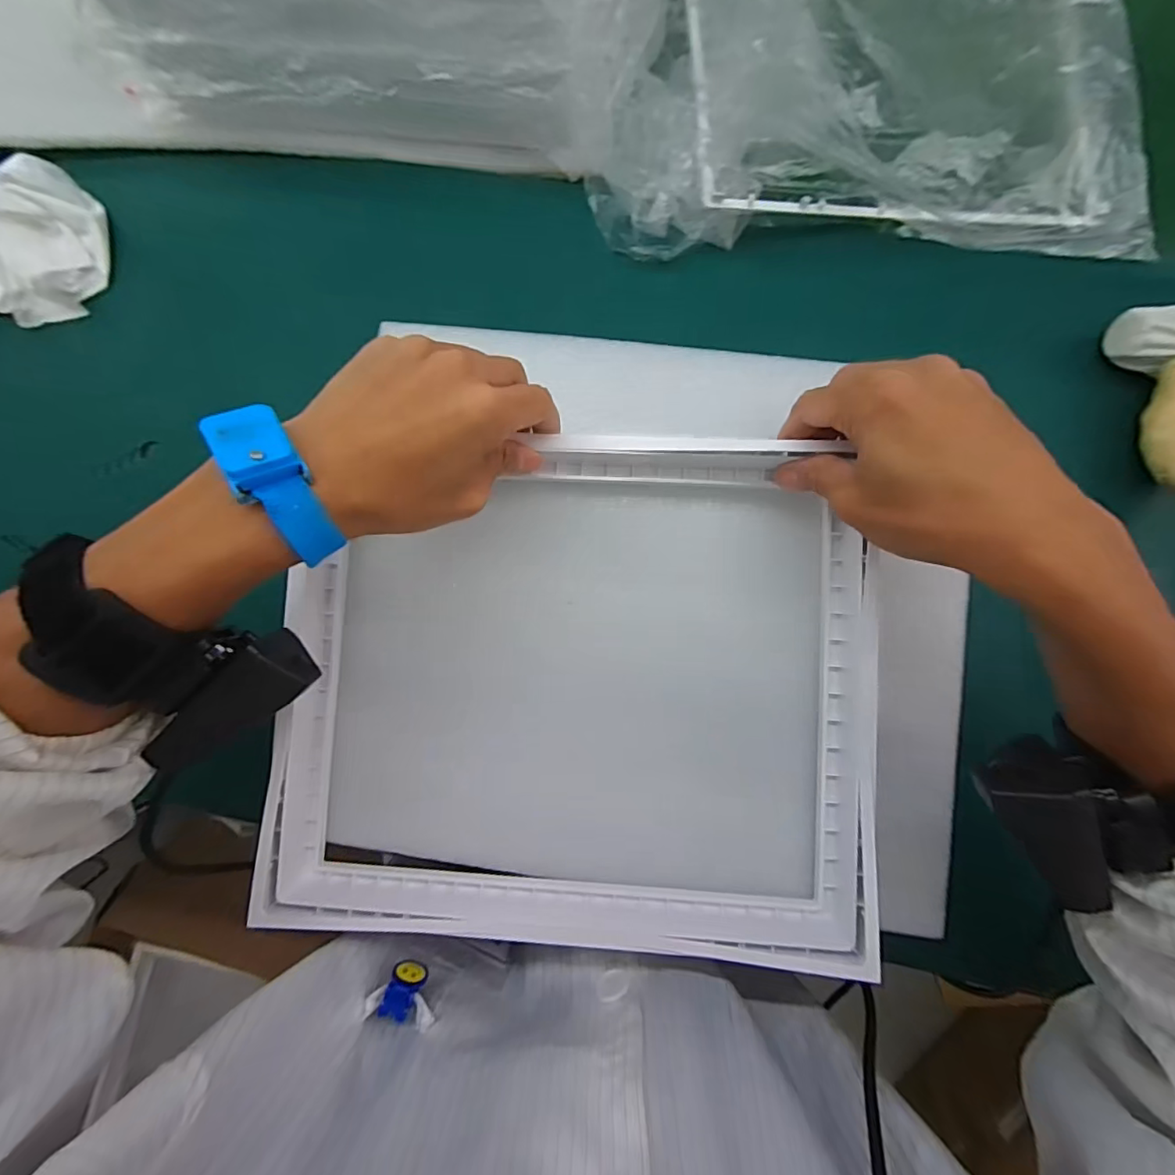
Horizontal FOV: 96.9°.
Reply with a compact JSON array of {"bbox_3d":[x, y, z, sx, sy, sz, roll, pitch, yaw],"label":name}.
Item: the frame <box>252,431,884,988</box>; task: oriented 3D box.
[{"bbox_3d":[-0.010,0.055,0.292,0.317,0.038,0.282,2,84,2],"label":"frame"}]

